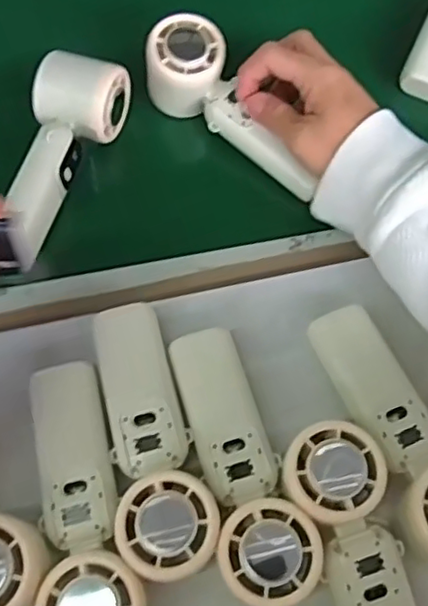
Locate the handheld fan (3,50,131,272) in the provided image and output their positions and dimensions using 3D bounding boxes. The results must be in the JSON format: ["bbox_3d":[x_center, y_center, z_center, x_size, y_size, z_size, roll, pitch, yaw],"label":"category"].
[{"bbox_3d":[-0.113,-0.103,0.447,0.056,0.041,0.154,16,72,4],"label":"handheld fan"}]

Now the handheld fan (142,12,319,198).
[{"bbox_3d":[0.015,-0.140,0.478,0.058,0.047,0.161,-42,91,-13],"label":"handheld fan"}]

